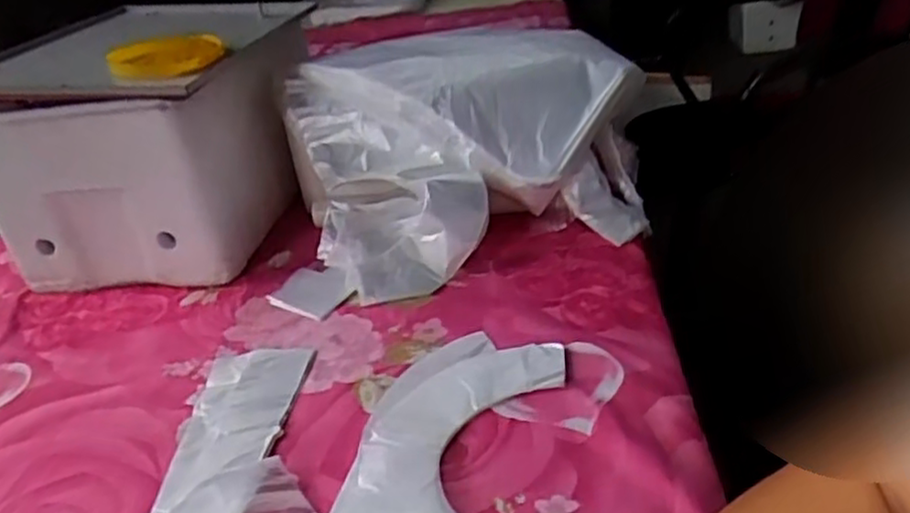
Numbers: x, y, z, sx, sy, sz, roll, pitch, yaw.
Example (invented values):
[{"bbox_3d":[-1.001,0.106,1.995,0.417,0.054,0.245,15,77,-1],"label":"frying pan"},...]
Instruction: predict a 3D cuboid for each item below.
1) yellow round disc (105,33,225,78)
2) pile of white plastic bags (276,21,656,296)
[{"bbox_3d":[-0.345,-0.242,0.864,0.129,0.029,0.114,-19,30,-17],"label":"yellow round disc"},{"bbox_3d":[0.016,-0.144,0.949,0.429,0.214,0.325,-16,31,-15],"label":"pile of white plastic bags"}]

